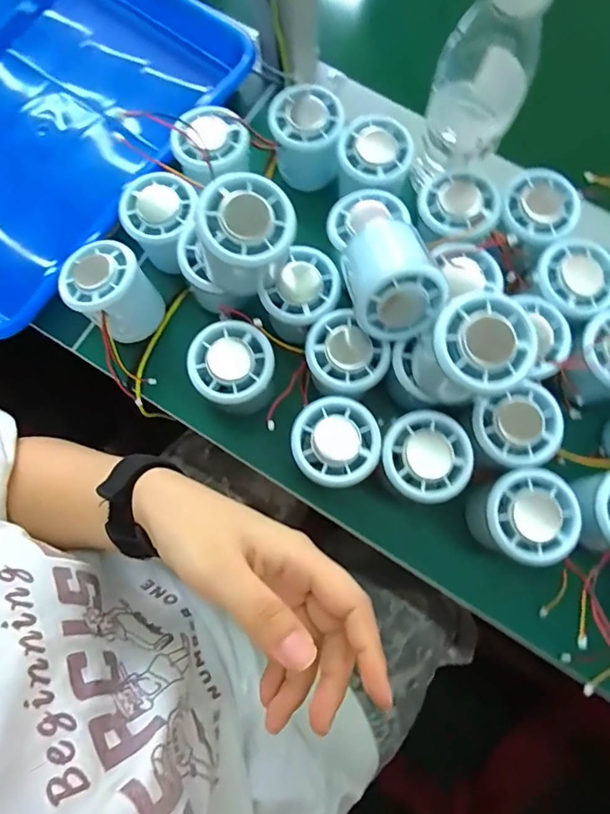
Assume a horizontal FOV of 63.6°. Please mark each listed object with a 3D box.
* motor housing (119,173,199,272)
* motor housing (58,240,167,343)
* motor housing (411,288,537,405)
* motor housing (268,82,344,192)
[{"bbox_3d":[-0.107,-0.138,0.382,0.053,0.060,0.055,0,77,0],"label":"motor housing"},{"bbox_3d":[-0.141,-0.084,0.359,0.054,0.051,0.059,0,77,0],"label":"motor housing"},{"bbox_3d":[0.099,-0.031,0.298,0.053,0.066,0.054,0,77,0],"label":"motor housing"},{"bbox_3d":[0.001,-0.215,0.397,0.054,0.058,0.055,0,77,0],"label":"motor housing"}]

